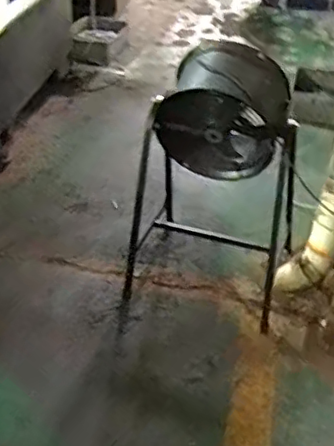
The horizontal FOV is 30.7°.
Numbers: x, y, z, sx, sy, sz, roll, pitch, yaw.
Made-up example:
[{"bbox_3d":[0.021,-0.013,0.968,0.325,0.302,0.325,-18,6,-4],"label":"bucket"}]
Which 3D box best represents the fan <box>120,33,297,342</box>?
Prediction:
[{"bbox_3d":[0.168,-0.124,1.916,0.534,0.797,0.412,16,40,15],"label":"fan"}]

